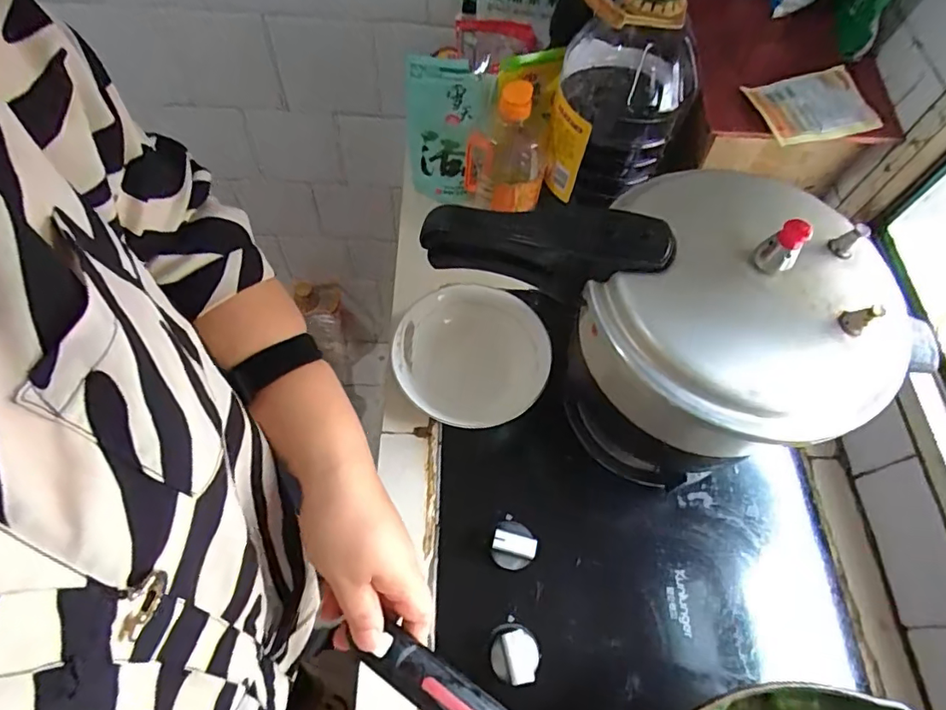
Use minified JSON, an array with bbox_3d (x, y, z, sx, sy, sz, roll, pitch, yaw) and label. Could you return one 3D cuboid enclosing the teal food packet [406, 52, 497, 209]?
[{"bbox_3d":[-0.029,-0.267,0.656,0.100,0.180,0.042,2,62,-2],"label":"teal food packet"}]

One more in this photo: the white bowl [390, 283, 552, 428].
[{"bbox_3d":[-0.003,0.010,0.597,0.158,0.066,0.167,1,62,-2],"label":"white bowl"}]

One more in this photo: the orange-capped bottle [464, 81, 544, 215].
[{"bbox_3d":[0.049,-0.246,0.625,0.098,0.161,0.072,42,67,18],"label":"orange-capped bottle"}]

